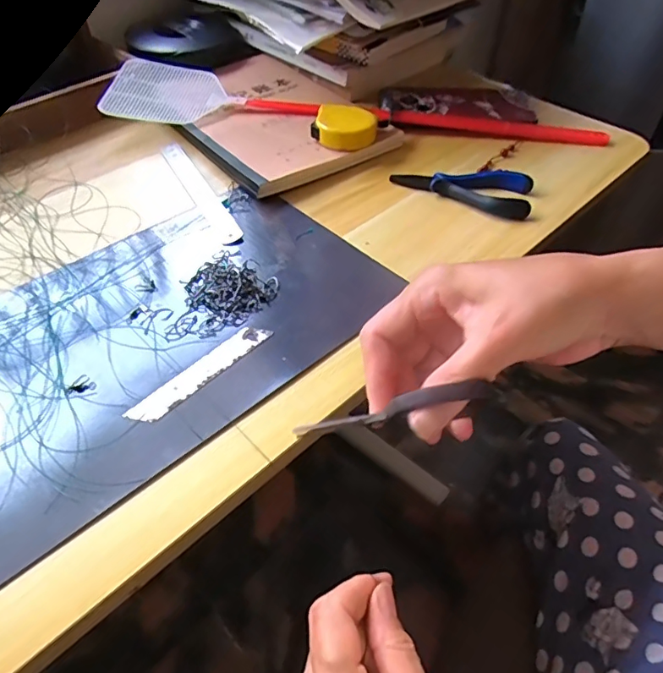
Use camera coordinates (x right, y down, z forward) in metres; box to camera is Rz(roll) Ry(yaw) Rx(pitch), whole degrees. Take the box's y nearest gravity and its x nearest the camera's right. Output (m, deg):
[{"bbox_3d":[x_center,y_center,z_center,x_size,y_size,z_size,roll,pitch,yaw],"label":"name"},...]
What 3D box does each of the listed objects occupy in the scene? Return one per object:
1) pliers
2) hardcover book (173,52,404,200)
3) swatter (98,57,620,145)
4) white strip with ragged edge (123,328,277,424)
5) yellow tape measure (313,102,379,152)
[{"bbox_3d":[0.119,-0.138,0.446,0.117,0.015,0.054,21,52,20],"label":"pliers"},{"bbox_3d":[-0.064,-0.235,0.527,0.183,0.021,0.244,-32,54,-24],"label":"hardcover book"},{"bbox_3d":[0.022,-0.241,0.524,0.505,0.010,0.090,2,48,5],"label":"swatter"},{"bbox_3d":[-0.081,0.021,0.318,0.018,0.004,0.099,33,57,28],"label":"white strip with ragged edge"},{"bbox_3d":[0.013,-0.198,0.479,0.058,0.023,0.047,9,49,11],"label":"yellow tape measure"}]

